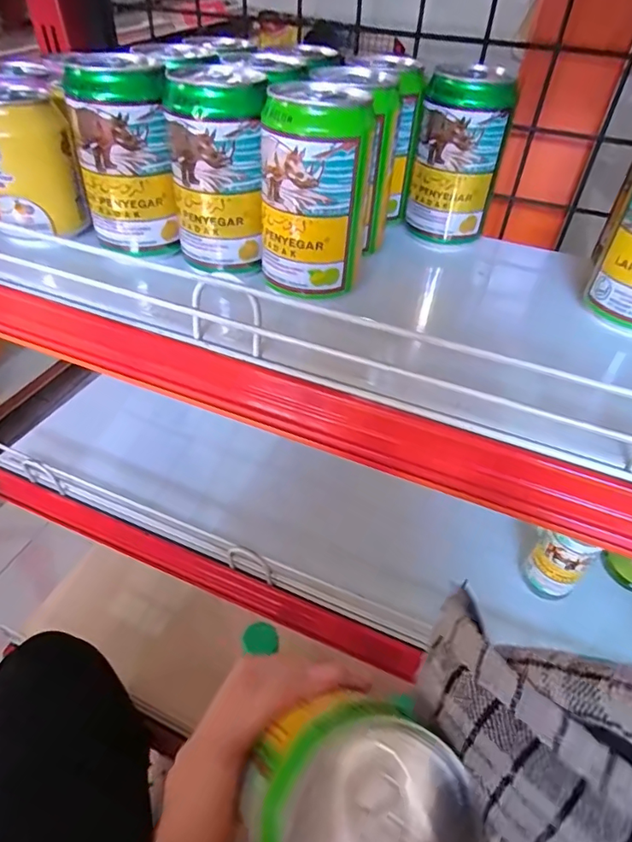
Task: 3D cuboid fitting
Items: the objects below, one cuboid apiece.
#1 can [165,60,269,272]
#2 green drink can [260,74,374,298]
[{"bbox_3d":[-0.062,-0.160,0.324,0.060,0.104,0.058,-3,45,-6],"label":"can"},{"bbox_3d":[-0.002,-0.137,0.305,0.061,0.105,0.055,7,45,5],"label":"green drink can"}]

